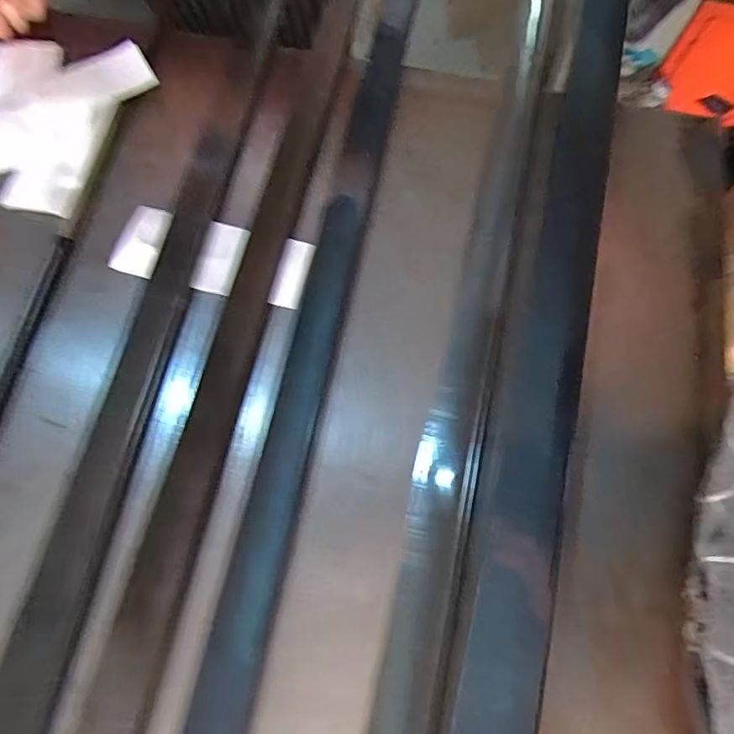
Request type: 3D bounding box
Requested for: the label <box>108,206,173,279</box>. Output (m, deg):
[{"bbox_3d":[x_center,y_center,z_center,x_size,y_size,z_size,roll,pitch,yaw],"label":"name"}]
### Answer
[{"bbox_3d":[-0.202,-0.115,0.475,0.037,0.007,0.068,15,72,3],"label":"label"}]

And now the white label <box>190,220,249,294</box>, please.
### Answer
[{"bbox_3d":[-0.131,-0.099,0.471,0.041,0.004,0.070,10,72,2],"label":"white label"}]

